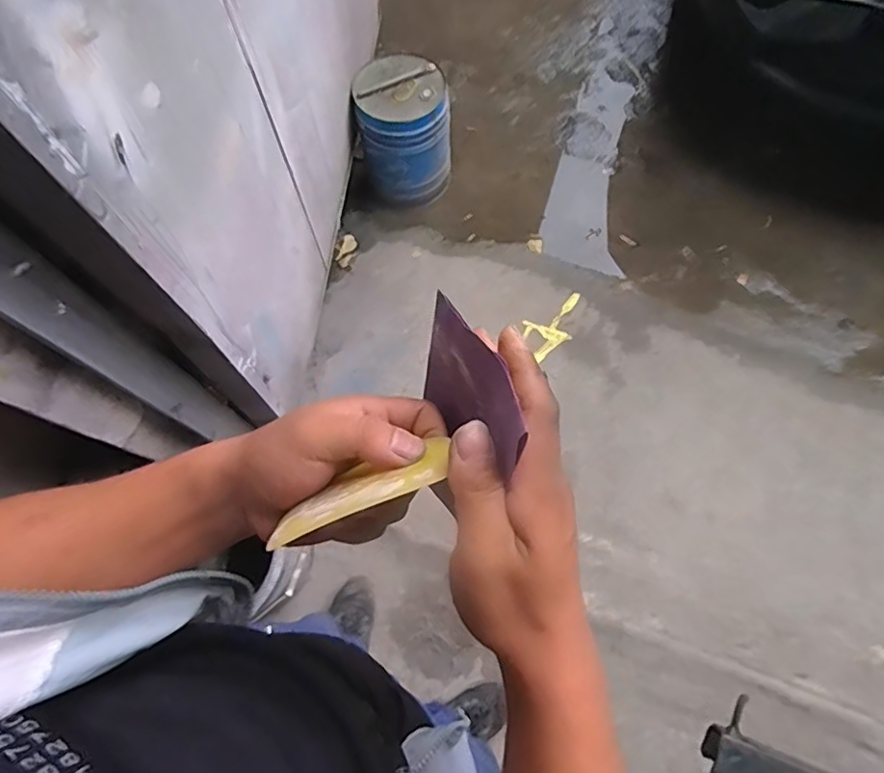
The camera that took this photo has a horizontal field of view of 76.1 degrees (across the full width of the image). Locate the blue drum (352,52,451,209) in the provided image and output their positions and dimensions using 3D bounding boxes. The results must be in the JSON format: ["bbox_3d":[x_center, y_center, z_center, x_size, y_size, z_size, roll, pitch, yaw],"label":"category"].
[{"bbox_3d":[-0.111,-0.763,1.727,0.255,0.354,0.264,-1,70,2],"label":"blue drum"}]

